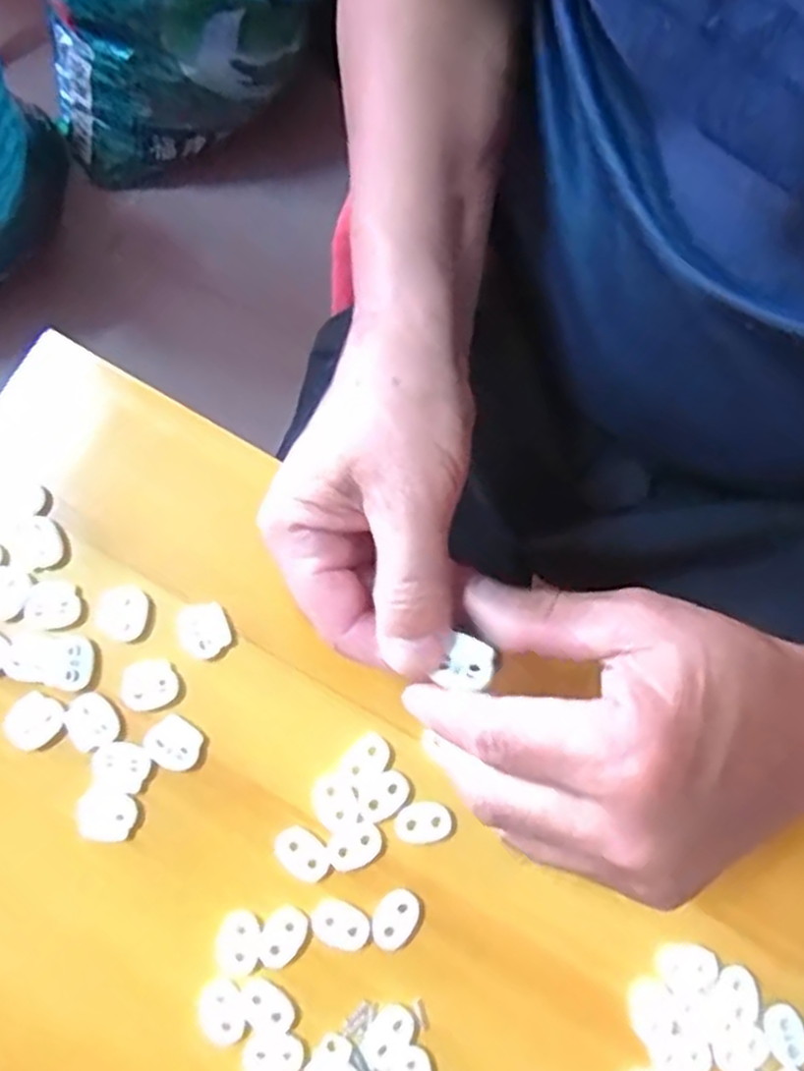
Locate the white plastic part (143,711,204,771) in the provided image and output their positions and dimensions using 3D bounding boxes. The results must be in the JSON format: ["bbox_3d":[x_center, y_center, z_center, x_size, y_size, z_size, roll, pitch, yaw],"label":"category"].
[{"bbox_3d":[-0.095,0.087,0.327,0.022,0.004,0.021,44,83,6],"label":"white plastic part"}]

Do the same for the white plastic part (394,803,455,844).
[{"bbox_3d":[0.009,0.120,0.323,0.024,0.004,0.016,-9,81,-2],"label":"white plastic part"}]

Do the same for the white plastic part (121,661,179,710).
[{"bbox_3d":[-0.107,0.063,0.329,0.023,0.004,0.020,-8,81,-2],"label":"white plastic part"}]

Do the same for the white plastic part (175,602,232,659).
[{"bbox_3d":[-0.085,0.041,0.335,0.021,0.005,0.022,-15,81,-3],"label":"white plastic part"}]

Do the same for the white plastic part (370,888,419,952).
[{"bbox_3d":[-0.003,0.156,0.316,0.017,0.004,0.024,30,82,4],"label":"white plastic part"}]

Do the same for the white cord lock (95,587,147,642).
[{"bbox_3d":[-0.119,0.033,0.335,0.022,0.004,0.021,40,82,6],"label":"white cord lock"}]

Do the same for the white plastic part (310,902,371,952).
[{"bbox_3d":[-0.026,0.158,0.315,0.024,0.004,0.017,20,81,3],"label":"white plastic part"}]

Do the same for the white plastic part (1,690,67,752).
[{"bbox_3d":[-0.154,0.077,0.326,0.020,0.004,0.024,42,83,6],"label":"white plastic part"}]

